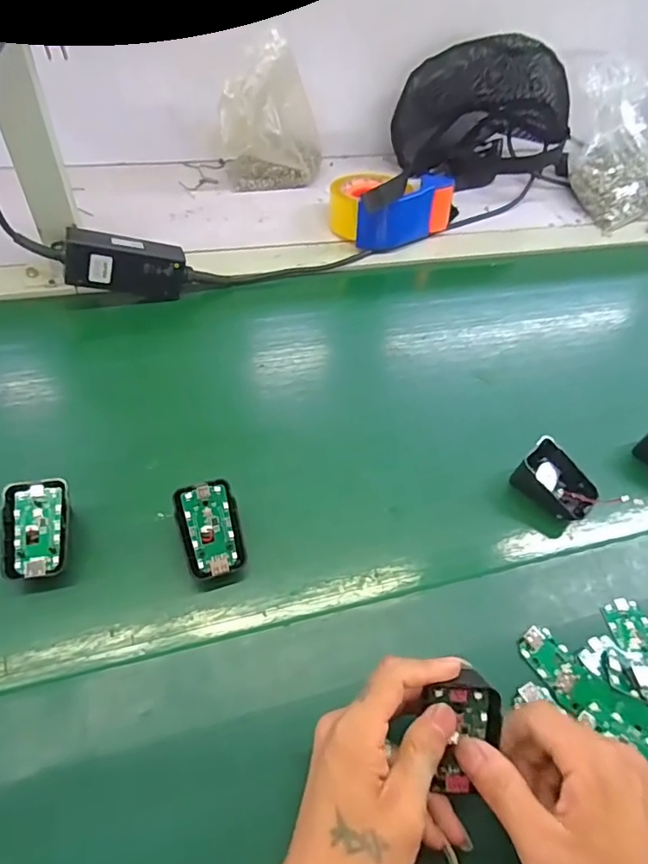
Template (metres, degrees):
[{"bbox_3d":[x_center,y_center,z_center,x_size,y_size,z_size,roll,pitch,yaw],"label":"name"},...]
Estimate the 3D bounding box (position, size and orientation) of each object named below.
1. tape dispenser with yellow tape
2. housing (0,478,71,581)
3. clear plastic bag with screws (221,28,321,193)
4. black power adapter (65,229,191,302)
[{"bbox_3d":[0.087,-0.302,0.686,0.165,0.067,0.094,-10,48,-19],"label":"tape dispenser with yellow tape"},{"bbox_3d":[-0.209,0.072,0.384,0.042,0.023,0.070,-6,69,-16],"label":"housing"},{"bbox_3d":[-0.066,-0.399,0.692,0.137,0.169,0.081,2,45,-8],"label":"clear plastic bag with screws"},{"bbox_3d":[-0.203,-0.173,0.546,0.120,0.051,0.033,1,48,-30],"label":"black power adapter"}]

